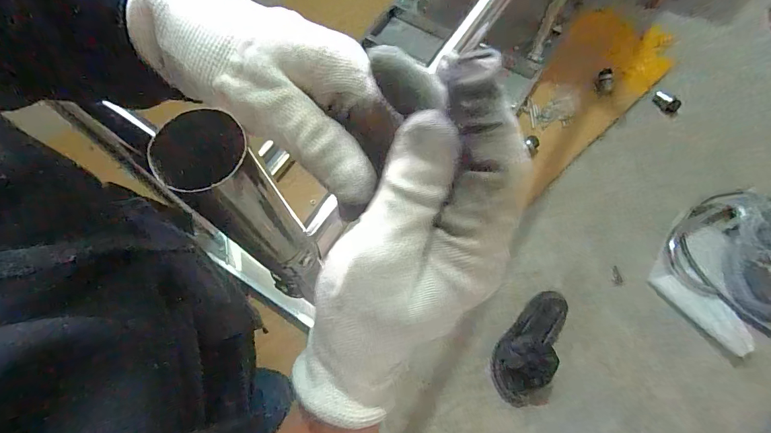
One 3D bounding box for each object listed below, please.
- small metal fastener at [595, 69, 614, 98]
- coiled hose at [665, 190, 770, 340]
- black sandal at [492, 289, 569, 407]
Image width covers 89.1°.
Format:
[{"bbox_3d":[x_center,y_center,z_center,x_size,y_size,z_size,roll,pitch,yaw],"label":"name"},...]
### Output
[{"bbox_3d":[0.596,-0.364,1.069,0.034,0.046,0.066,6,69,1],"label":"small metal fastener"},{"bbox_3d":[0.843,0.095,0.880,0.295,0.093,0.322,0,69,-1],"label":"coiled hose"},{"bbox_3d":[0.305,0.259,0.812,0.105,0.083,0.248,33,72,10],"label":"black sandal"}]

